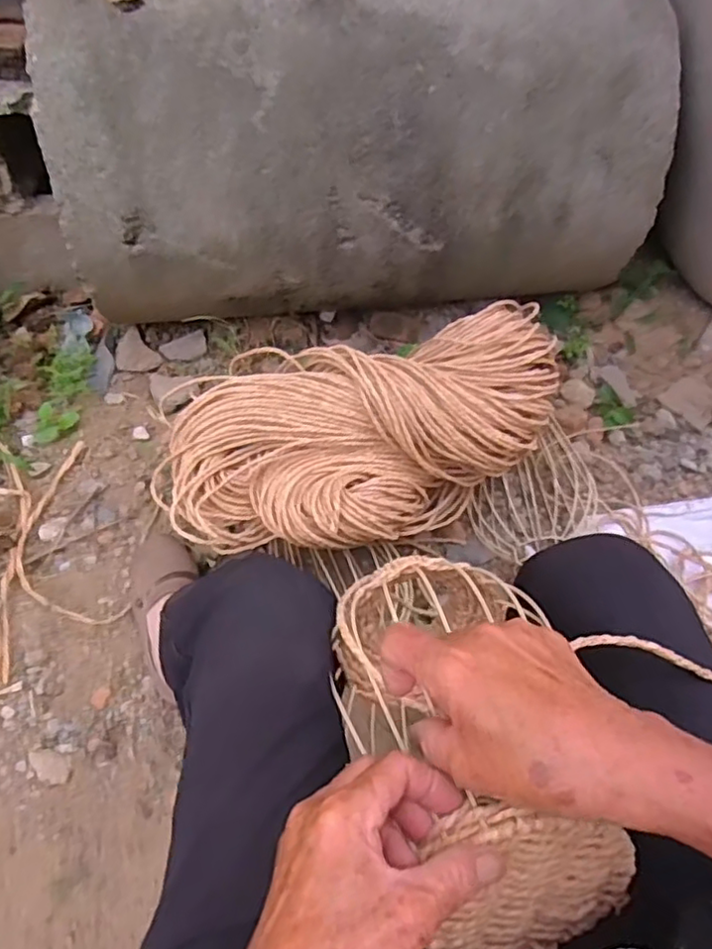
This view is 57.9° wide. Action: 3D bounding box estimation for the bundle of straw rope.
[{"bbox_3d":[0.016,-0.054,0.842,0.509,0.185,0.282,-27,57,-23],"label":"bundle of straw rope"}]

